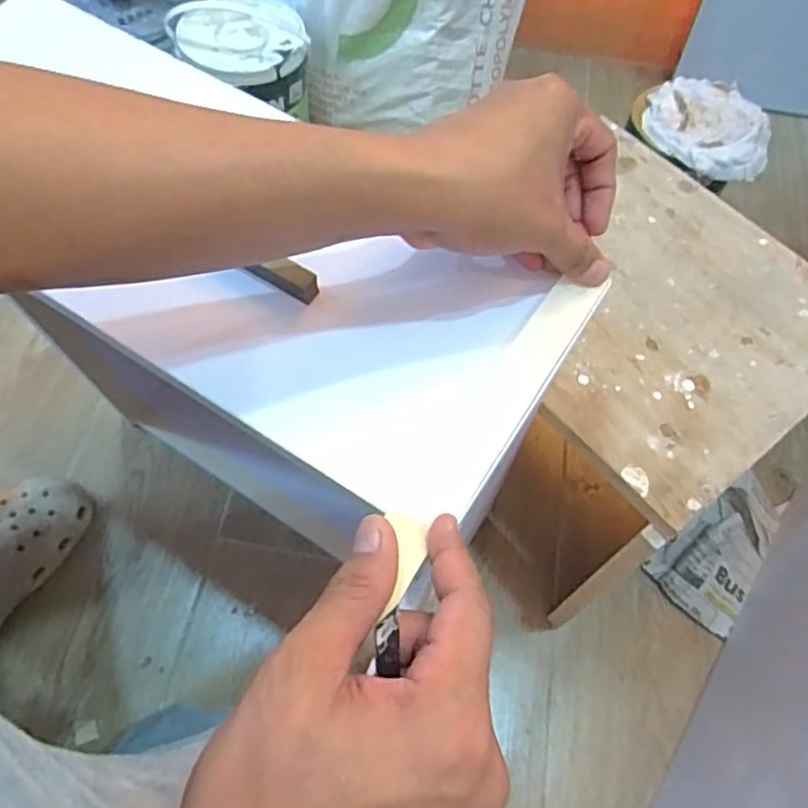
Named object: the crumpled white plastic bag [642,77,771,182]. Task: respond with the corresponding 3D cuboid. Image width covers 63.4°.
[{"bbox_3d":[0.405,-0.372,0.873,0.162,0.037,0.163,9,61,1],"label":"crumpled white plastic bag"}]

